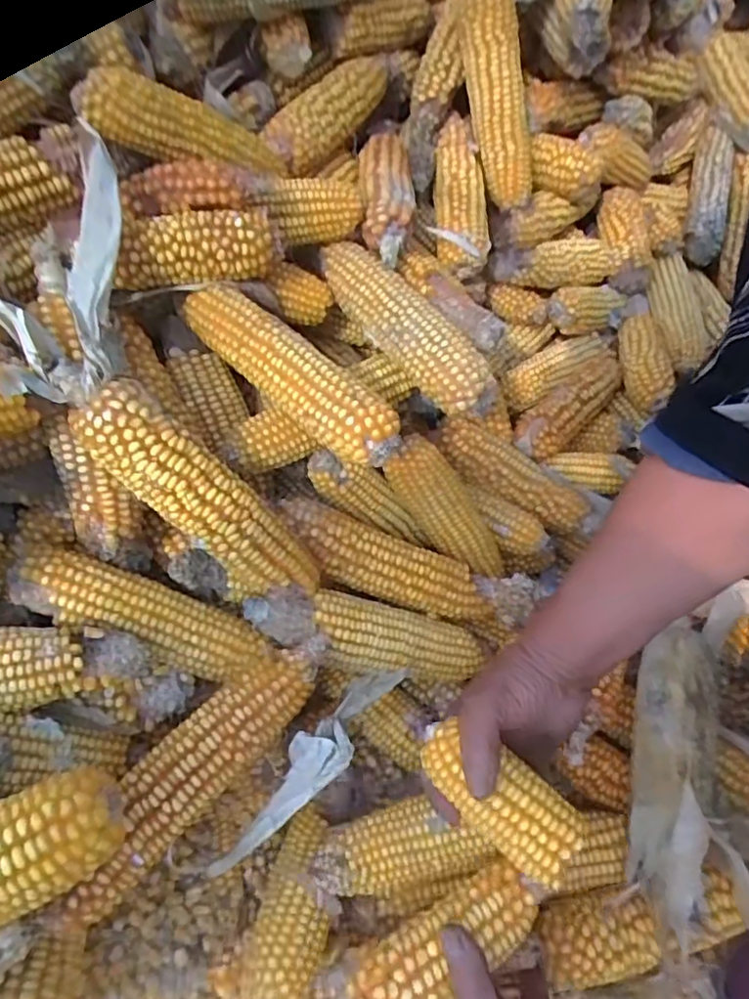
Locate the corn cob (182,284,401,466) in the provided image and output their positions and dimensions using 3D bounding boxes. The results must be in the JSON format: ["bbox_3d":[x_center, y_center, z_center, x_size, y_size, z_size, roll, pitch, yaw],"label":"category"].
[{"bbox_3d":[-0.055,-0.084,0.414,0.174,0.038,0.045,39,61,12],"label":"corn cob"}]

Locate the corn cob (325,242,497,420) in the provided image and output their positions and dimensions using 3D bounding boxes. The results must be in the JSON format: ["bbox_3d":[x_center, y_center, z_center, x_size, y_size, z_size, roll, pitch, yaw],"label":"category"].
[{"bbox_3d":[0.025,-0.134,0.473,0.048,0.039,0.180,-36,75,-25],"label":"corn cob"}]

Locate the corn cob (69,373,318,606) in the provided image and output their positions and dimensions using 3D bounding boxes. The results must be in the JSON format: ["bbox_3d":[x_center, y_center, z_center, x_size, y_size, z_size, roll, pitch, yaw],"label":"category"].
[{"bbox_3d":[-0.108,0.002,0.388,0.049,0.180,0.048,-15,38,43],"label":"corn cob"}]

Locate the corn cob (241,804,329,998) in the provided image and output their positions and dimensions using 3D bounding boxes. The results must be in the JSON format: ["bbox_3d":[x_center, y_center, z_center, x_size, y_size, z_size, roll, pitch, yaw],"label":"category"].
[{"bbox_3d":[-0.050,0.269,0.402,0.049,0.044,0.115,17,54,13],"label":"corn cob"}]

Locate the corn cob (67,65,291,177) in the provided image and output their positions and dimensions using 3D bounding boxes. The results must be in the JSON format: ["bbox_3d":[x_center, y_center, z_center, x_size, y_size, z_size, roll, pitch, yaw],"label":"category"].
[{"bbox_3d":[-0.123,-0.254,0.426,0.150,0.038,0.032,-12,46,-48],"label":"corn cob"}]

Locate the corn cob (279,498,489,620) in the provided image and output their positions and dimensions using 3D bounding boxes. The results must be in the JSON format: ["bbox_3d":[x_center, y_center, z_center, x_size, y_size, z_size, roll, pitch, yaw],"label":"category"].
[{"bbox_3d":[0.007,0.049,0.468,0.181,0.040,0.049,26,50,-18],"label":"corn cob"}]

